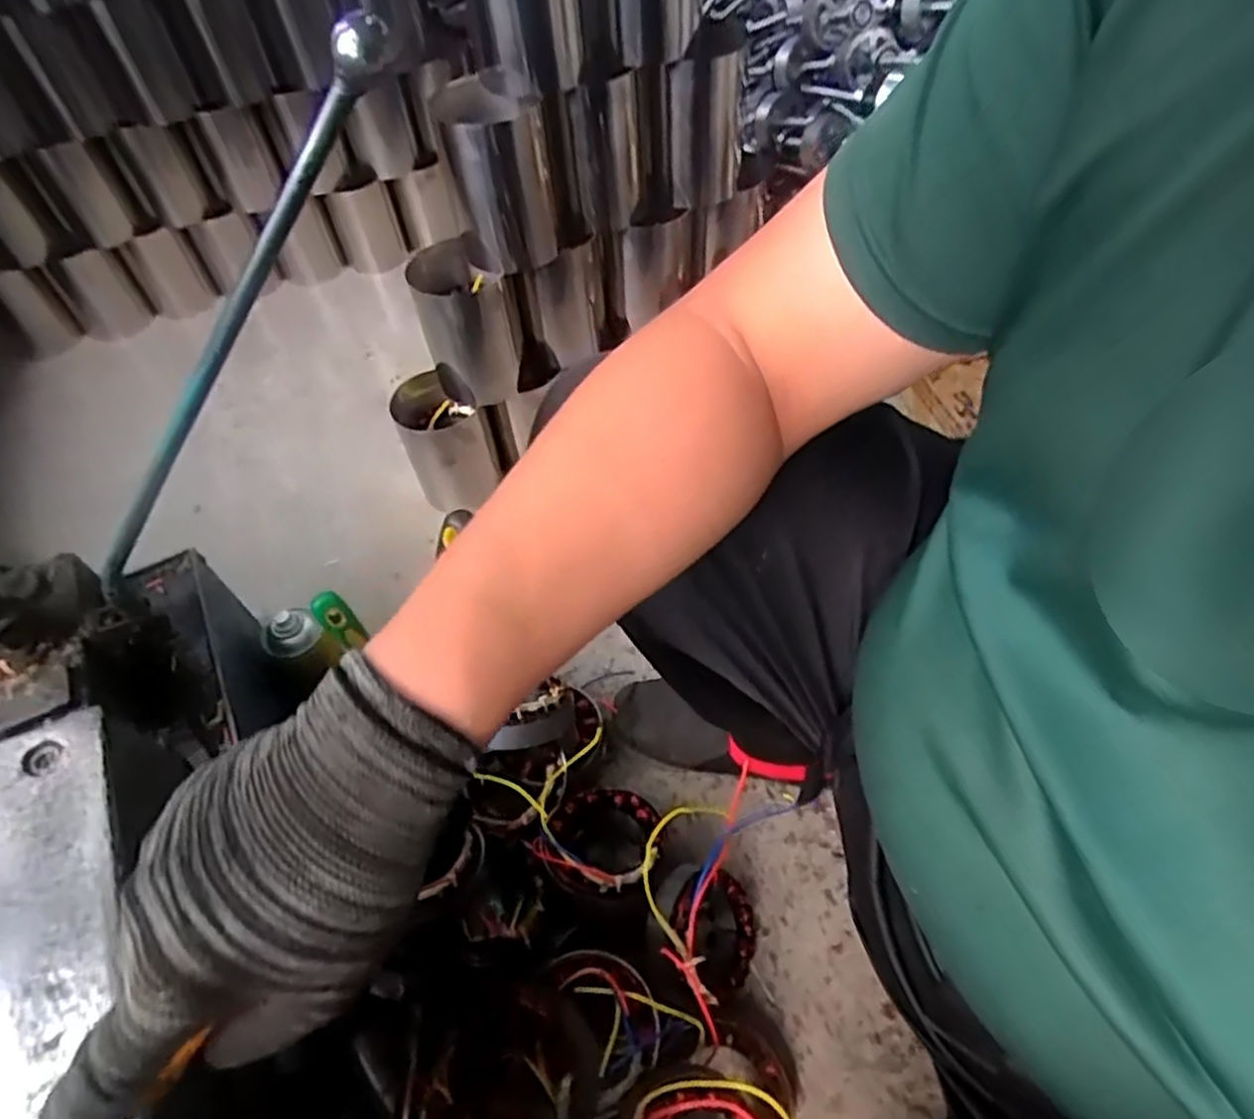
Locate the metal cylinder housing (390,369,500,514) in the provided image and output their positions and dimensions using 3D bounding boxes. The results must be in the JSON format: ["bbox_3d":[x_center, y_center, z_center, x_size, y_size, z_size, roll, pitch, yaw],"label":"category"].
[{"bbox_3d":[-0.253,-0.161,1.060,0.111,0.161,0.135,-21,55,-11],"label":"metal cylinder housing"}]

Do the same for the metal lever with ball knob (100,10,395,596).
[{"bbox_3d":[-0.239,-0.113,0.425,0.401,0.024,0.024,-46,50,27],"label":"metal lever with ball knob"}]

